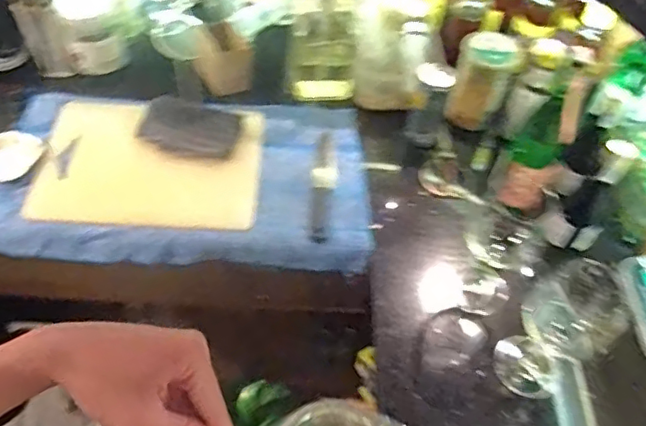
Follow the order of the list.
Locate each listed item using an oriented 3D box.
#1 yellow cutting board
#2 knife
[{"bbox_3d":[-0.281,-0.084,0.947,0.346,0.017,0.239,2,55,-2],"label":"yellow cutting board"},{"bbox_3d":[0.002,-0.052,0.957,0.040,0.007,0.233,5,55,0],"label":"knife"}]

